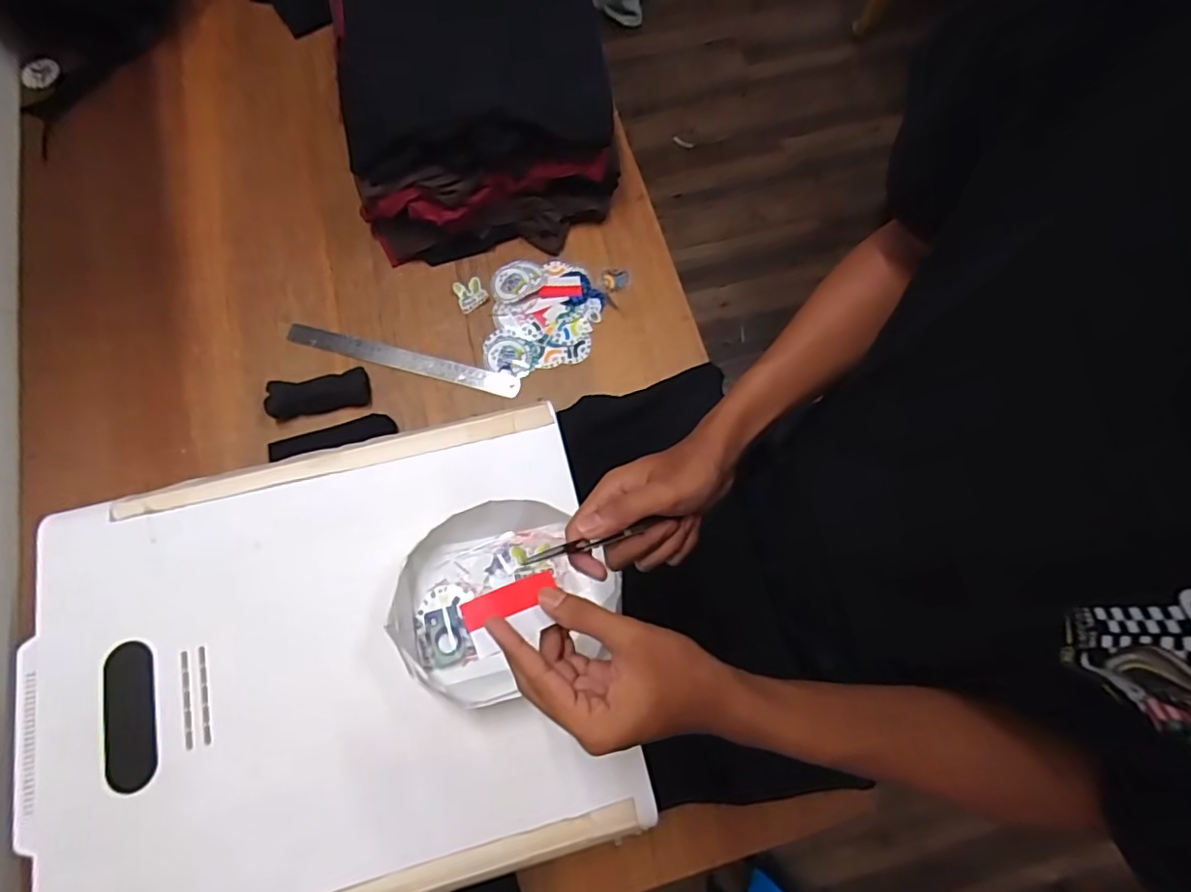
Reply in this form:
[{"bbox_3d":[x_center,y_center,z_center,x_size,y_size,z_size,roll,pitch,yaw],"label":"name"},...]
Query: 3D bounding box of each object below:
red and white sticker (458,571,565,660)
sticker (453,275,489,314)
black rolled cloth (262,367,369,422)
[{"bbox_3d":[-0.051,0.106,0.380,0.060,0.004,0.035,-18,75,-18],"label":"red and white sticker"},{"bbox_3d":[-0.173,-0.212,0.831,0.040,0.005,0.048,-21,76,-7],"label":"sticker"},{"bbox_3d":[-0.358,-0.068,0.771,0.126,0.023,0.049,-11,75,-5],"label":"black rolled cloth"}]

